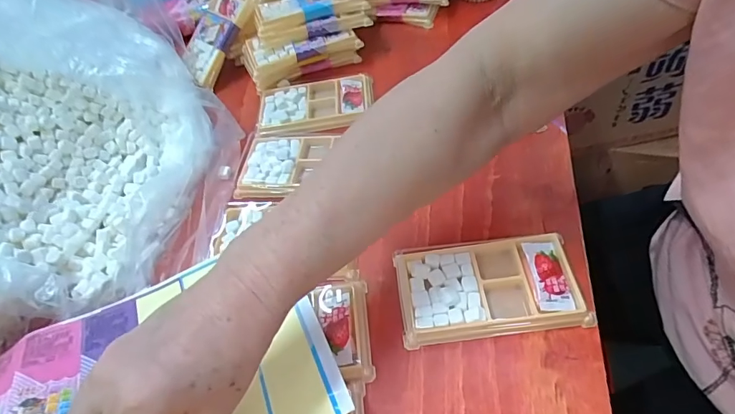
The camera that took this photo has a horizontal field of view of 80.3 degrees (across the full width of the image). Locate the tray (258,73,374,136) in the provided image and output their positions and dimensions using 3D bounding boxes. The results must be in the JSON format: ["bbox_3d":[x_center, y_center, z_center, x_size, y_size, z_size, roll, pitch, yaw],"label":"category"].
[{"bbox_3d":[-0.060,-0.124,0.505,0.135,0.011,0.077,-12,52,1],"label":"tray"}]

